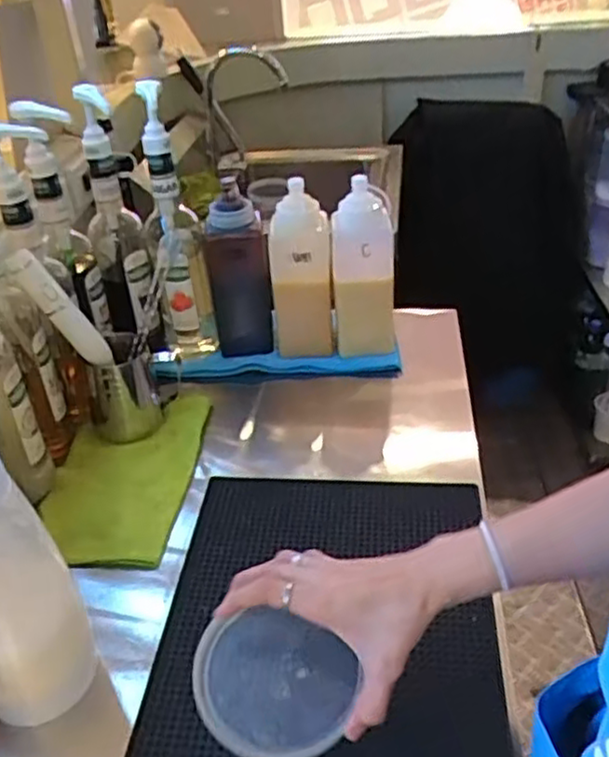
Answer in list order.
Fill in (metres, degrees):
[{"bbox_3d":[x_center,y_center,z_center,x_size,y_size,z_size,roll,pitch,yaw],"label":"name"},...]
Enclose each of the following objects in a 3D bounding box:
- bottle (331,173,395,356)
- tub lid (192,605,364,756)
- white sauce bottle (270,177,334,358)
[{"bbox_3d":[0.078,-0.138,0.923,0.079,0.228,0.069,0,36,6],"label":"bottle"},{"bbox_3d":[-0.024,0.230,0.531,0.119,0.007,0.103,3,51,6],"label":"tub lid"},{"bbox_3d":[-0.002,-0.128,0.942,0.077,0.238,0.070,0,36,6],"label":"white sauce bottle"}]

